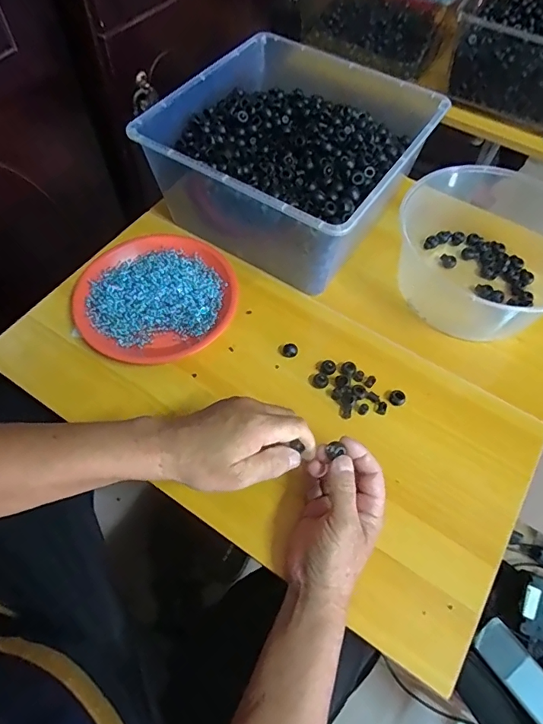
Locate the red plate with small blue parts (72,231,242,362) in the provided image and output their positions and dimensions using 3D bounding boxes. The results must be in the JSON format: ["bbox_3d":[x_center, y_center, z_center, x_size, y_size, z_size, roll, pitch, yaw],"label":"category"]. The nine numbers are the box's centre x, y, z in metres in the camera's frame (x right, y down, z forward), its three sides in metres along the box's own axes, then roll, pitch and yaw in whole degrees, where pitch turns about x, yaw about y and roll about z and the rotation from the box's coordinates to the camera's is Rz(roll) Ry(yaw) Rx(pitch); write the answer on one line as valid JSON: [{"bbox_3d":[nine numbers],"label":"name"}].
[{"bbox_3d":[-0.142,-0.090,0.562,0.188,0.035,0.186,1,60,-2],"label":"red plate with small blue parts"}]

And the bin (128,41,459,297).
[{"bbox_3d":[0.027,-0.267,0.620,0.299,0.154,0.302,31,63,14],"label":"bin"}]

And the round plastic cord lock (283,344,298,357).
[{"bbox_3d":[0.022,-0.014,0.541,0.018,0.013,0.015,7,60,2],"label":"round plastic cord lock"}]

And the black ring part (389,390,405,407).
[{"bbox_3d":[0.142,0.041,0.512,0.017,0.011,0.014,34,64,16],"label":"black ring part"}]

